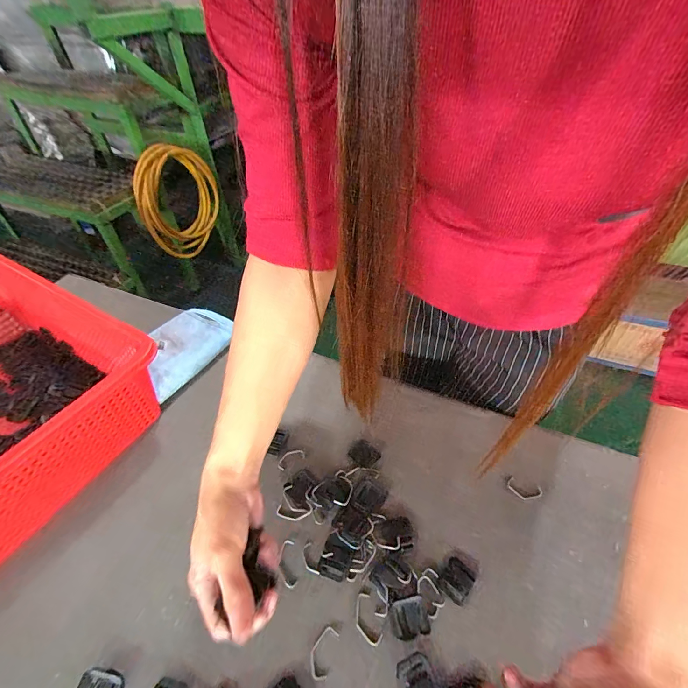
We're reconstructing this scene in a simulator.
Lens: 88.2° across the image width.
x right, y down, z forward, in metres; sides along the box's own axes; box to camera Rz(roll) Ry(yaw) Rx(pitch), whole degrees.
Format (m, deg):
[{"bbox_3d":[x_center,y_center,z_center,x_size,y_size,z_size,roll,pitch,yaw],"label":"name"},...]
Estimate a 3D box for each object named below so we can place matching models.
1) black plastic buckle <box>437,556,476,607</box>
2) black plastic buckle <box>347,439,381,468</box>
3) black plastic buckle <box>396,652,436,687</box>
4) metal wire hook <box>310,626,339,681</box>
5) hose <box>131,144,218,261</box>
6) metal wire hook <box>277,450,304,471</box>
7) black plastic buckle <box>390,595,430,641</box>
[{"bbox_3d":[0.108,0.225,0.339,0.028,0.004,0.031,32,54,26],"label":"black plastic buckle"},{"bbox_3d":[0.024,0.135,0.439,0.036,0.004,0.028,31,54,26],"label":"black plastic buckle"},{"bbox_3d":[0.061,0.278,0.290,0.027,0.004,0.035,-15,48,-14],"label":"black plastic buckle"},{"bbox_3d":[-0.019,0.265,0.305,0.018,0.004,0.036,14,48,13],"label":"metal wire hook"},{"bbox_3d":[-0.612,-0.540,1.366,0.055,0.386,0.365,15,48,14],"label":"hose"},{"bbox_3d":[-0.064,0.138,0.428,0.034,0.005,0.014,-25,51,-22],"label":"metal wire hook"},{"bbox_3d":[0.058,0.245,0.317,0.032,0.004,0.027,-10,47,-9],"label":"black plastic buckle"}]

